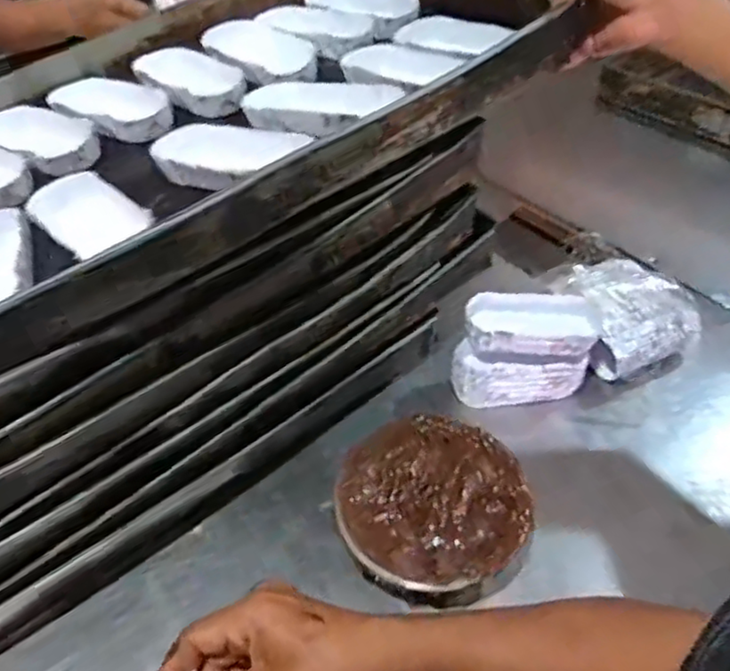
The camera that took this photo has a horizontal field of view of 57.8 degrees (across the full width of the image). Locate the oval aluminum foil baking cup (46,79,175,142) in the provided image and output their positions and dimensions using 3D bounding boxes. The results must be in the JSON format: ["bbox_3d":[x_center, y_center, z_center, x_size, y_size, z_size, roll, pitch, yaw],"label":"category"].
[{"bbox_3d":[-0.252,-0.229,0.657,0.135,0.021,0.068,30,51,26],"label":"oval aluminum foil baking cup"}]

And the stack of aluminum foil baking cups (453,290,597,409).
[{"bbox_3d":[0.185,0.019,0.766,0.159,0.093,0.090,3,44,1],"label":"stack of aluminum foil baking cups"}]

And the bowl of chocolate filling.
[{"bbox_3d":[0.064,0.170,0.642,0.176,0.065,0.169,1,44,-1],"label":"bowl of chocolate filling"}]

